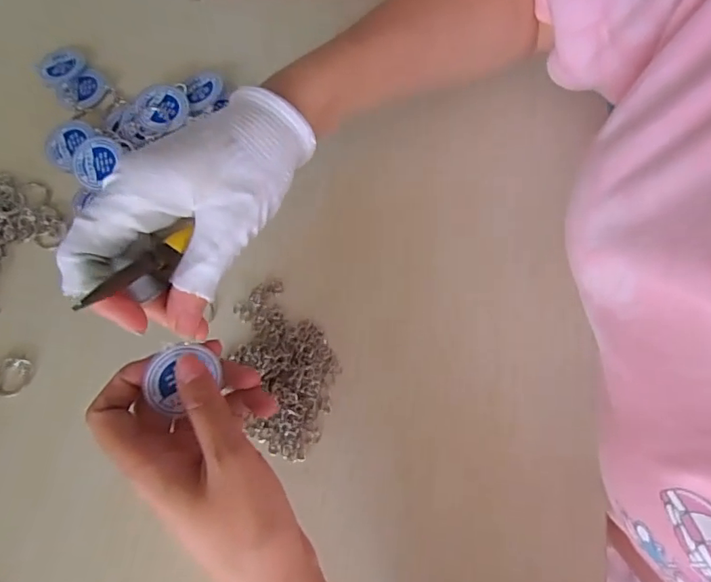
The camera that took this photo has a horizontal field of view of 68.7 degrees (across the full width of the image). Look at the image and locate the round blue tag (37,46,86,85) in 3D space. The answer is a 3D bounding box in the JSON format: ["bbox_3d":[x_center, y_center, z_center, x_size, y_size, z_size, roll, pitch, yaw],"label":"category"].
[{"bbox_3d":[-0.230,-0.177,0.406,0.032,0.006,0.035,-1,69,1],"label":"round blue tag"}]

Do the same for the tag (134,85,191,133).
[{"bbox_3d":[-0.141,-0.133,0.378,0.036,0.009,0.034,-1,69,1],"label":"tag"}]

